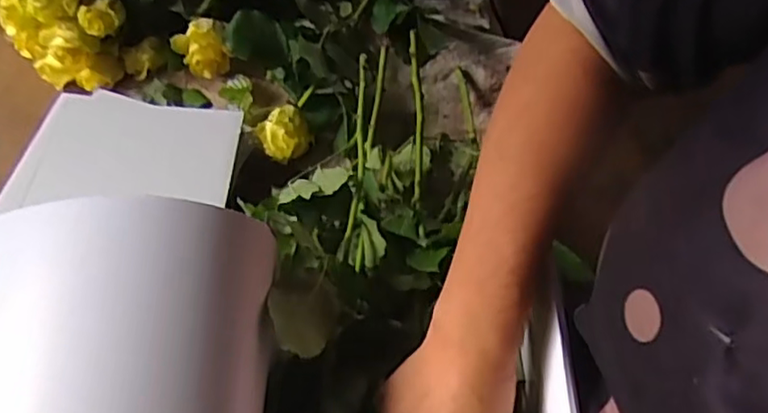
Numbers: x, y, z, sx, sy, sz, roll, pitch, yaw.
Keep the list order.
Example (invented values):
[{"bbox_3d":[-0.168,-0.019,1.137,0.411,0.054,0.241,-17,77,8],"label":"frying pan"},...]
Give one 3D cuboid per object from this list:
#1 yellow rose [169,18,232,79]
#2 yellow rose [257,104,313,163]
[{"bbox_3d":[-0.182,-0.157,0.641,0.056,0.050,0.044,-16,57,-16],"label":"yellow rose"},{"bbox_3d":[-0.093,-0.067,0.590,0.049,0.039,0.048,-7,55,-11],"label":"yellow rose"}]

